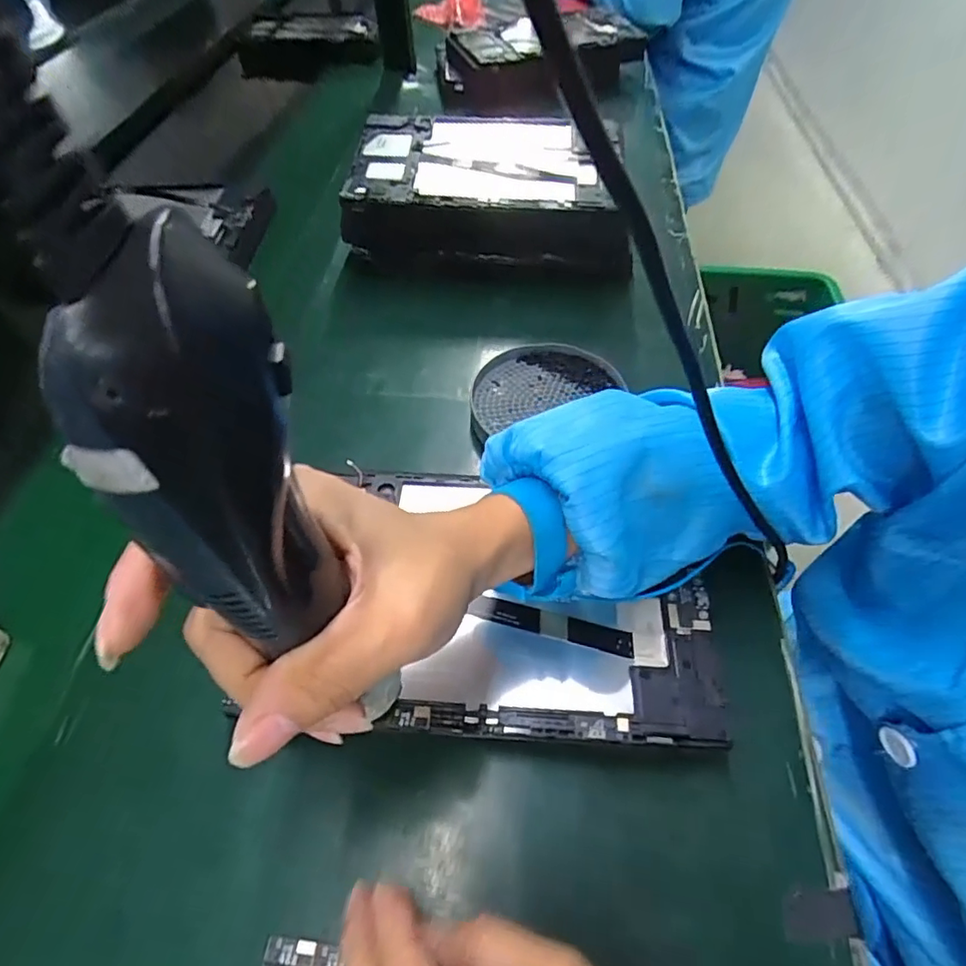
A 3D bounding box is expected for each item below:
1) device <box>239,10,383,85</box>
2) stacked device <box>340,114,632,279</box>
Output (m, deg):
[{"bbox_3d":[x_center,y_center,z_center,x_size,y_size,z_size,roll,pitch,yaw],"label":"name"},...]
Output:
[{"bbox_3d":[-0.275,-0.673,0.877,0.292,0.088,0.039,11,54,26],"label":"device"},{"bbox_3d":[0.011,-0.263,0.513,0.251,0.076,0.147,6,53,8],"label":"stacked device"}]

